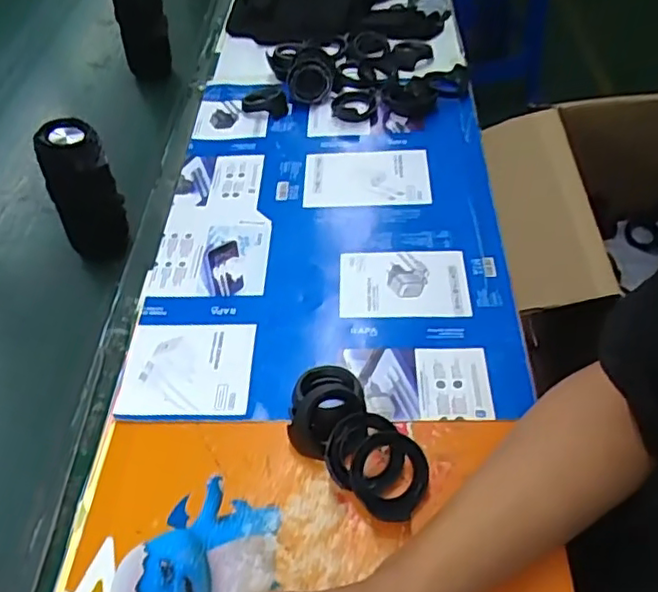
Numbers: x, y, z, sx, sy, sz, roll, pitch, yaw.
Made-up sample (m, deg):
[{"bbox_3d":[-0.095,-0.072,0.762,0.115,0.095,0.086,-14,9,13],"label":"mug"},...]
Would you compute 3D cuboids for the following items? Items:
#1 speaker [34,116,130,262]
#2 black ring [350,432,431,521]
[{"bbox_3d":[-0.259,-0.112,0.664,0.075,0.140,0.058,-27,53,-17],"label":"speaker"},{"bbox_3d":[0.048,0.140,0.487,0.061,0.009,0.063,0,70,1],"label":"black ring"}]

